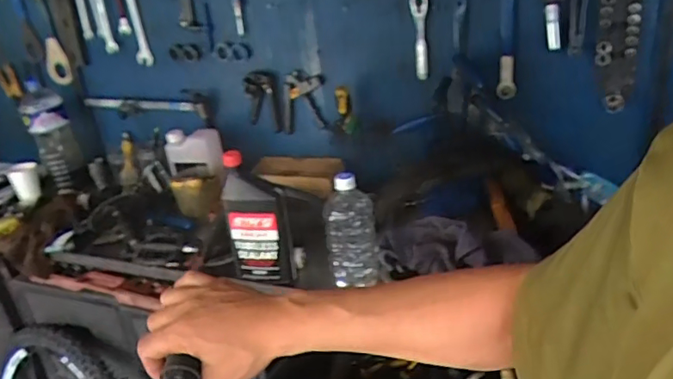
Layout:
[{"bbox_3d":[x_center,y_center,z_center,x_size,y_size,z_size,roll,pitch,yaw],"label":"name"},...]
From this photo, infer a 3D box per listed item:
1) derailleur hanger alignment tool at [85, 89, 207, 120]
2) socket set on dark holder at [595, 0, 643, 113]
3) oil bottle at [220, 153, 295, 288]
[{"bbox_3d":[-0.495,-0.226,1.425,0.400,0.069,0.039,6,26,23],"label":"derailleur hanger alignment tool"},{"bbox_3d":[0.499,-0.264,0.967,0.071,0.250,0.025,-2,26,9],"label":"socket set on dark holder"},{"bbox_3d":[-0.140,0.054,0.982,0.112,0.231,0.063,-4,25,5],"label":"oil bottle"}]

